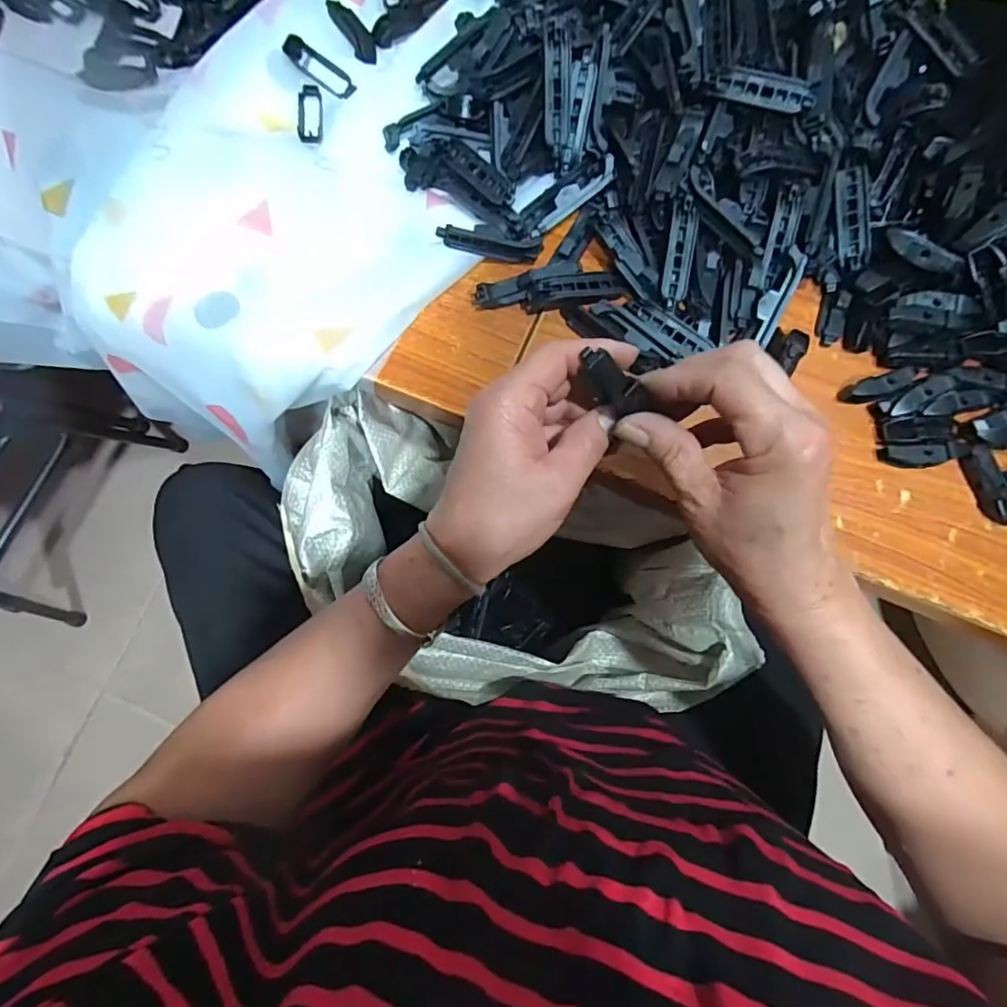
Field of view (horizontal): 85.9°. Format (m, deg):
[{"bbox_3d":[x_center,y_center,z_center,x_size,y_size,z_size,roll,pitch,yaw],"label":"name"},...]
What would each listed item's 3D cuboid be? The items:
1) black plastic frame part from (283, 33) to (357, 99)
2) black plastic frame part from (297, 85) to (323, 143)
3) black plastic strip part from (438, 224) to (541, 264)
[{"bbox_3d":[-0.140,-0.333,0.413,0.057,0.012,0.018,31,81,-13],"label":"black plastic frame part"},{"bbox_3d":[-0.148,-0.298,0.414,0.017,0.006,0.053,-4,79,0],"label":"black plastic frame part"},{"bbox_3d":[-0.009,-0.187,0.390,0.075,0.017,0.008,5,45,-9],"label":"black plastic strip part"}]

